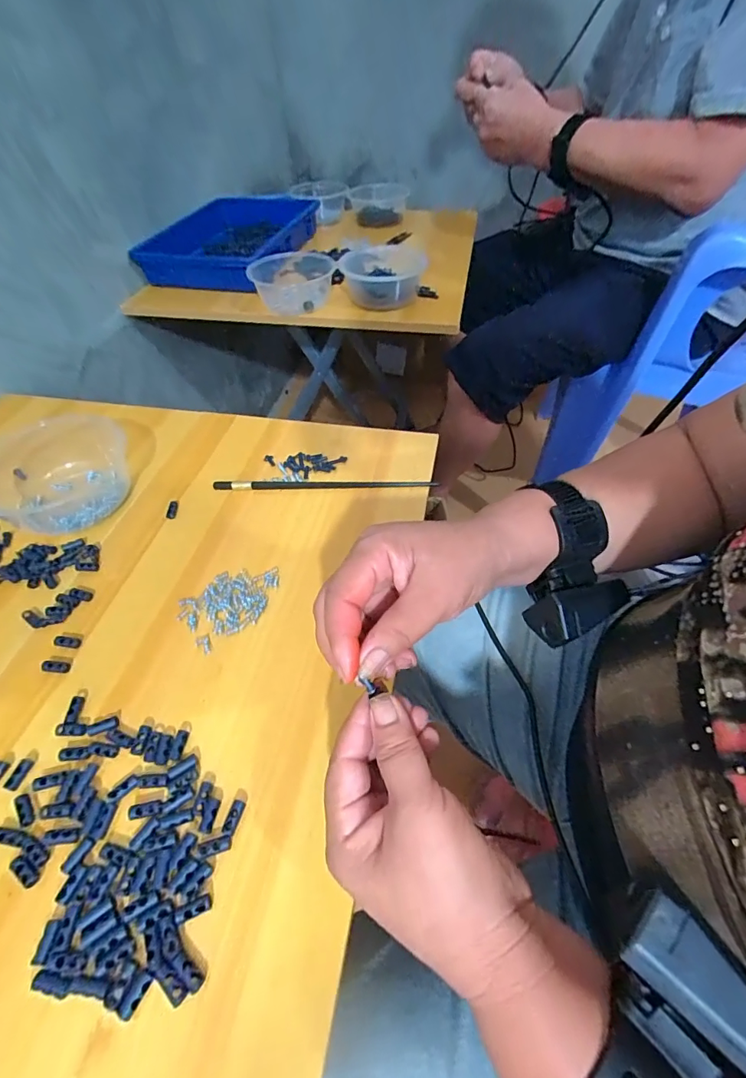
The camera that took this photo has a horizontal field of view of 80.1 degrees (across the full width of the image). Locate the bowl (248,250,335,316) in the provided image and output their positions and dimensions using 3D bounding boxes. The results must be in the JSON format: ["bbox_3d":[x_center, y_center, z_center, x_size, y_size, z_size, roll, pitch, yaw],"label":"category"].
[{"bbox_3d":[-0.136,-0.444,0.759,0.141,0.055,0.159,-5,49,-1],"label":"bowl"}]

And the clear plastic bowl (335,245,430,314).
[{"bbox_3d":[0.017,-0.433,0.739,0.139,0.061,0.135,-2,49,2],"label":"clear plastic bowl"}]

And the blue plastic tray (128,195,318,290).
[{"bbox_3d":[-0.259,-0.570,0.843,0.204,0.082,0.348,13,51,14],"label":"blue plastic tray"}]

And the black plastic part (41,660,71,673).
[{"bbox_3d":[-0.239,0.096,0.335,0.020,0.004,0.009,10,51,-10],"label":"black plastic part"}]

